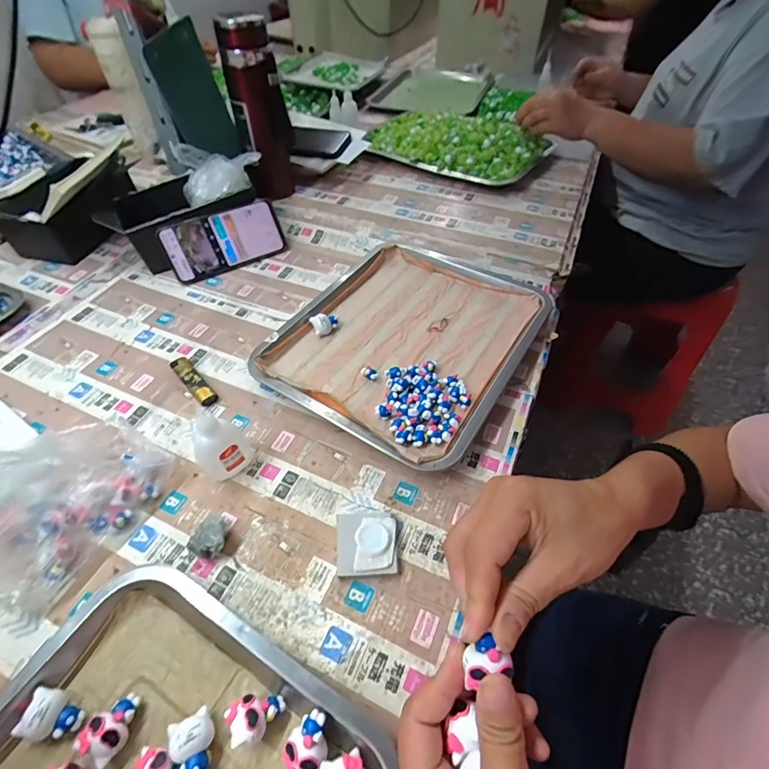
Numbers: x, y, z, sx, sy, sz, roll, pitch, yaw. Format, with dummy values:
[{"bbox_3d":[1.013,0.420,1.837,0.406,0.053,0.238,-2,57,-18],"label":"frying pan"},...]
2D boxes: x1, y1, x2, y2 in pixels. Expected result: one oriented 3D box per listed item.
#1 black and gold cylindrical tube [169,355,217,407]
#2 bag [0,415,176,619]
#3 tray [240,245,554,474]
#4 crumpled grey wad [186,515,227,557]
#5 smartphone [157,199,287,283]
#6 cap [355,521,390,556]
[{"bbox_3d":[-0.218,-0.005,0.472,0.021,0.014,0.081,-36,57,-25],"label":"black and gold cylindrical tube"},{"bbox_3d":[-0.279,0.071,0.331,0.100,0.129,0.147,24,54,20],"label":"bag"},{"bbox_3d":[0.019,-0.065,0.507,0.281,0.027,0.304,26,55,22],"label":"tray"},{"bbox_3d":[-0.147,0.129,0.349,0.032,0.019,0.031,-1,50,1],"label":"crumpled grey wad"},{"bbox_3d":[-0.233,-0.211,0.606,0.165,0.080,0.010,-25,22,-20],"label":"smartphone"},{"bbox_3d":[-0.010,0.129,0.346,0.028,0.005,0.027,-1,50,1],"label":"cap"}]

